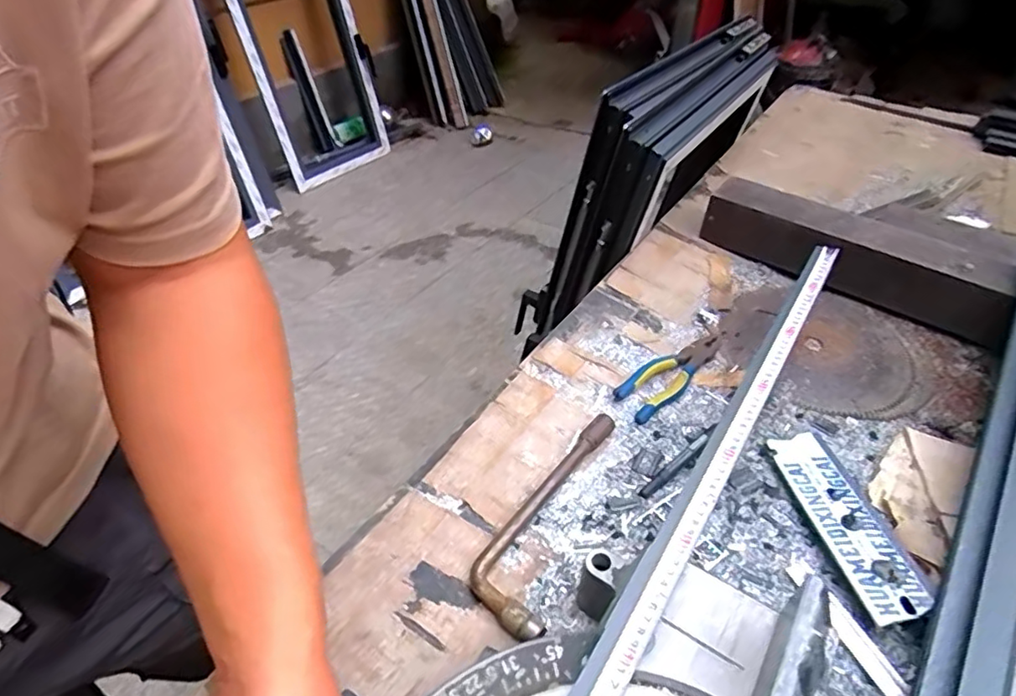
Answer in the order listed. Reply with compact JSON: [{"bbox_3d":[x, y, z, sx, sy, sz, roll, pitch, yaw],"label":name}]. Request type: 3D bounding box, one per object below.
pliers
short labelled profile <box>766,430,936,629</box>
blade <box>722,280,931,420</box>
[{"bbox_3d":[0.212,0.025,0.741,0.204,0.018,0.058,-32,50,-30],"label":"pliers"},{"bbox_3d":[0.330,0.163,0.580,0.062,0.034,0.208,-3,43,-7],"label":"short labelled profile"},{"bbox_3d":[0.424,-0.010,0.797,0.244,0.007,0.240,-1,42,1],"label":"blade"}]

